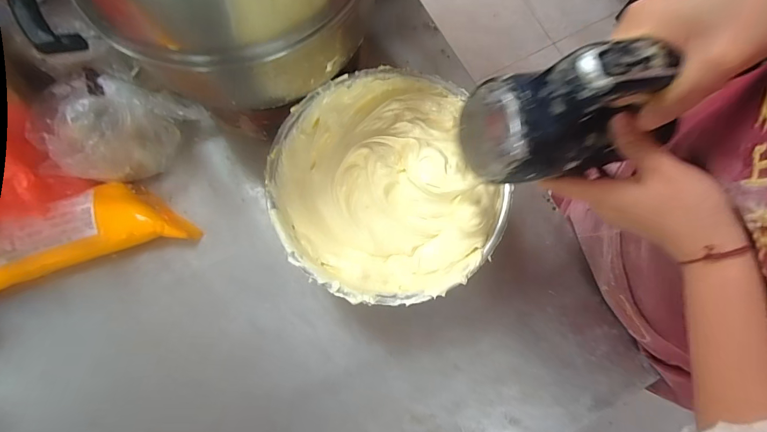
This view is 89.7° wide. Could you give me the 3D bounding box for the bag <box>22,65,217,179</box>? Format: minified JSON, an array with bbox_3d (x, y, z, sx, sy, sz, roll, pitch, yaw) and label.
[{"bbox_3d":[-0.335,-0.102,0.489,0.139,0.104,0.125,10,78,2],"label":"bag"}]

